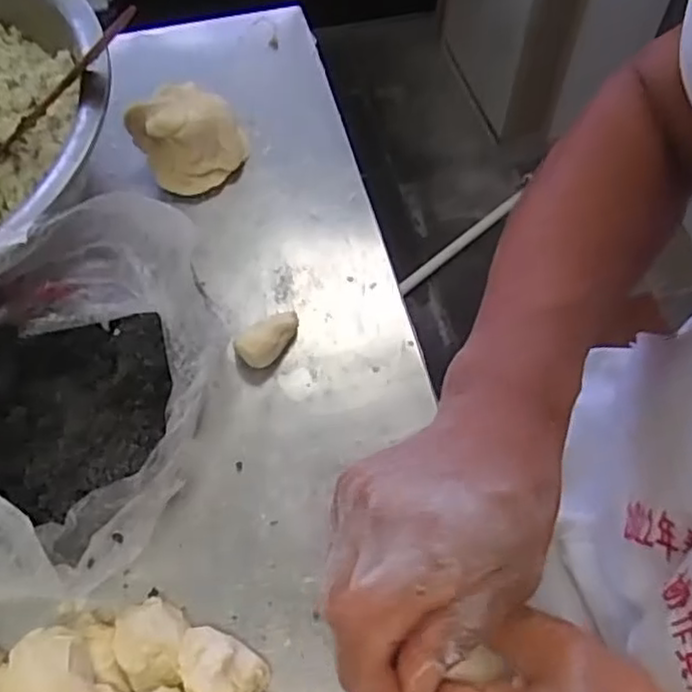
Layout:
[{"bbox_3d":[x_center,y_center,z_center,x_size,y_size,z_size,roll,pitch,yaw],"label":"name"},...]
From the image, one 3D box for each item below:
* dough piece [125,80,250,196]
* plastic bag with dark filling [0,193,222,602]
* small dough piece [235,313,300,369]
[{"bbox_3d":[-0.124,-0.177,0.584,0.070,0.062,0.093,40,68,20],"label":"dough piece"},{"bbox_3d":[-0.183,0.025,0.424,0.174,0.144,0.239,7,61,4],"label":"plastic bag with dark filling"},{"bbox_3d":[-0.054,-0.005,0.504,0.051,0.027,0.023,-35,66,-18],"label":"small dough piece"}]

